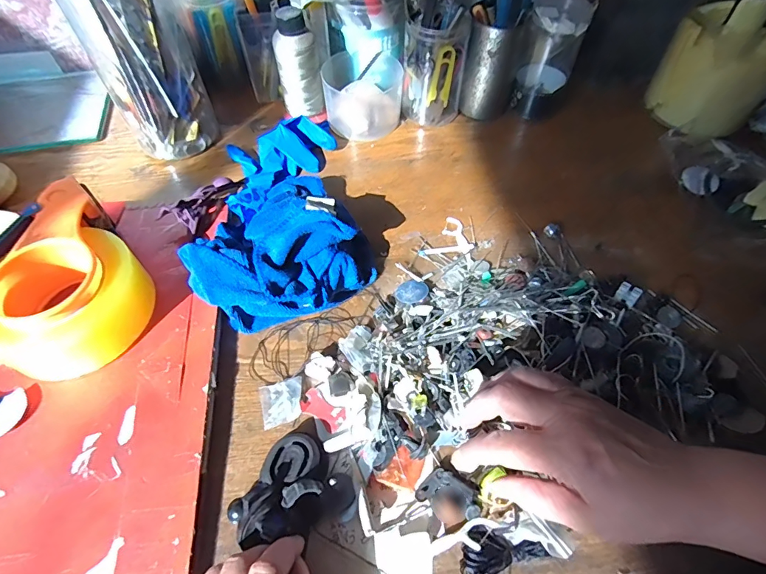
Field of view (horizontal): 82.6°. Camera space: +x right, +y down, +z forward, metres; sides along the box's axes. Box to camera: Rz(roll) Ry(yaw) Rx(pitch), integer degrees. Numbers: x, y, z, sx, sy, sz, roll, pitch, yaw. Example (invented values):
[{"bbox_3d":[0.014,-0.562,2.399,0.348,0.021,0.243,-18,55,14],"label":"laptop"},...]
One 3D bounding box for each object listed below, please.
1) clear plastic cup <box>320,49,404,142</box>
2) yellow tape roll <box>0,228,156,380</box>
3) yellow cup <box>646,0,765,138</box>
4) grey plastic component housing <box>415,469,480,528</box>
[{"bbox_3d":[-0.023,-0.241,0.549,0.095,0.067,0.095,-1,53,1],"label":"clear plastic cup"},{"bbox_3d":[-0.256,0.011,0.359,0.103,0.062,0.118,8,53,8],"label":"yellow tape roll"},{"bbox_3d":[0.396,-0.256,0.514,0.115,0.127,0.091,36,62,26],"label":"yellow cup"},{"bbox_3d":[0.046,0.142,0.295,0.031,0.009,0.039,-38,60,-24],"label":"grey plastic component housing"}]

